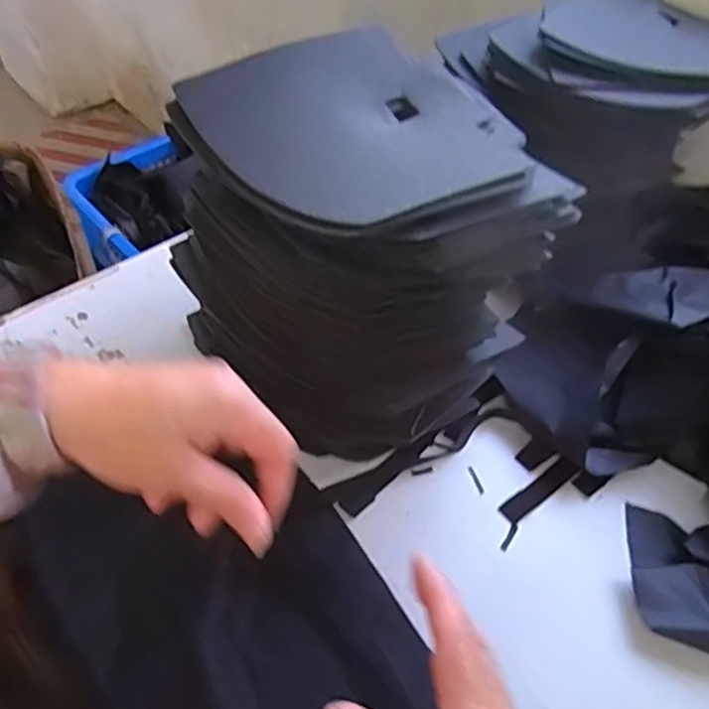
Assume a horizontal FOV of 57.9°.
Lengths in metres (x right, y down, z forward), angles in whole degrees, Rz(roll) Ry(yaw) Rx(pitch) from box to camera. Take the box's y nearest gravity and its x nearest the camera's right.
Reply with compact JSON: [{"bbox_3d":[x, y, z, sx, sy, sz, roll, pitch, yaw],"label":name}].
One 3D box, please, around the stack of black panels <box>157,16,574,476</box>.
[{"bbox_3d":[0.000,-0.074,0.547,0.192,0.274,0.258,-32,60,-28],"label":"stack of black panels"}]

